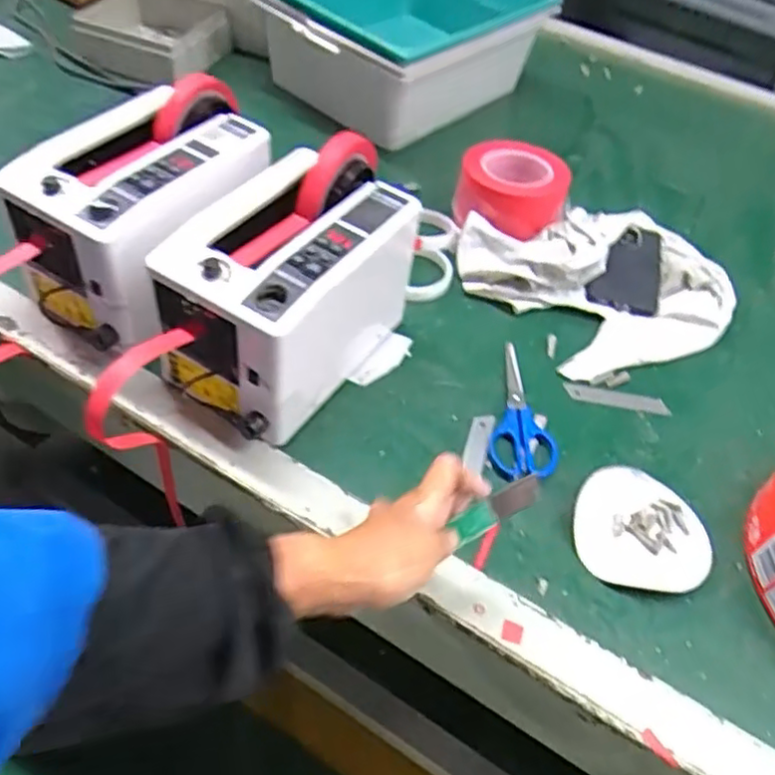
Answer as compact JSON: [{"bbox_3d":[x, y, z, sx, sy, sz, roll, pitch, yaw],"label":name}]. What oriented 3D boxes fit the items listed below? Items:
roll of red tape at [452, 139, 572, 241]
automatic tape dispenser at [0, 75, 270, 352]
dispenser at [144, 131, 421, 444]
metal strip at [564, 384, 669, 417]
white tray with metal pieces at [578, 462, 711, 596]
[{"bbox_3d":[0.145,-0.229,0.809,0.123,0.065,0.126,4,49,-4],"label":"roll of red tape"},{"bbox_3d":[-0.217,-0.166,0.647,0.163,0.133,0.234,24,51,13],"label":"automatic tape dispenser"},{"bbox_3d":[-0.085,-0.085,0.618,0.136,0.162,0.248,27,52,16],"label":"dispenser"},{"bbox_3d":[0.225,0.012,0.675,0.100,0.004,0.021,9,54,2],"label":"metal strip"},{"bbox_3d":[0.214,0.116,0.576,0.111,0.013,0.108,9,49,2],"label":"white tray with metal pieces"}]

